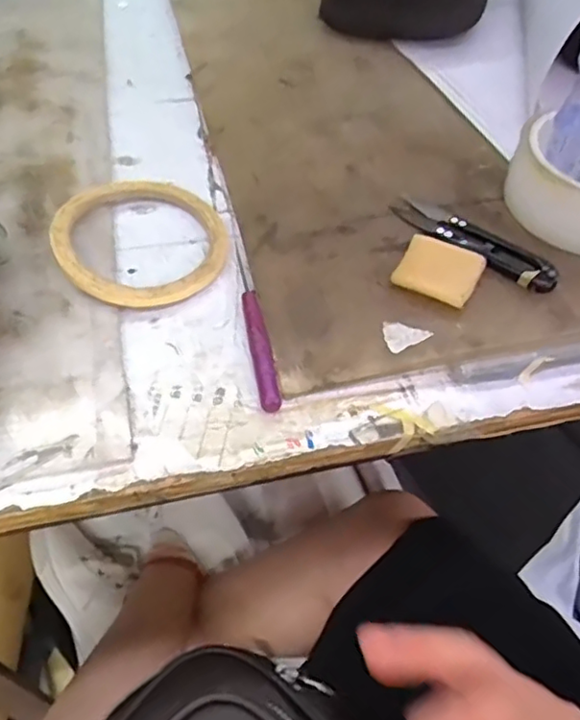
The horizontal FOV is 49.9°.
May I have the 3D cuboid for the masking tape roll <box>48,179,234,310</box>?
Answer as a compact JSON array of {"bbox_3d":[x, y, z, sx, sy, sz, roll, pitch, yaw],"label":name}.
[{"bbox_3d":[-0.082,-0.068,0.346,0.092,0.014,0.098,1,52,-1],"label":"masking tape roll"}]

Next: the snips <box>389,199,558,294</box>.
[{"bbox_3d":[0.099,-0.065,0.335,0.024,0.010,0.094,-37,61,-26],"label":"snips"}]

